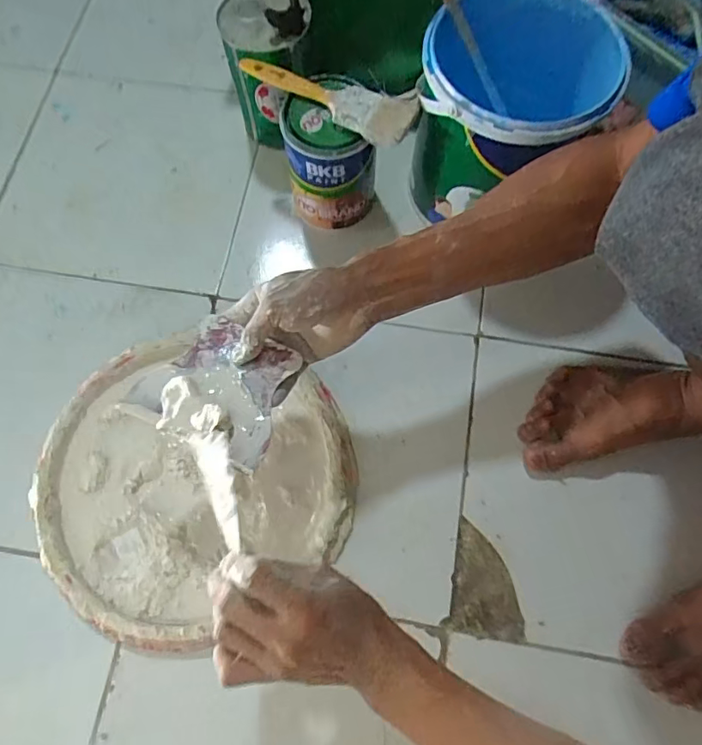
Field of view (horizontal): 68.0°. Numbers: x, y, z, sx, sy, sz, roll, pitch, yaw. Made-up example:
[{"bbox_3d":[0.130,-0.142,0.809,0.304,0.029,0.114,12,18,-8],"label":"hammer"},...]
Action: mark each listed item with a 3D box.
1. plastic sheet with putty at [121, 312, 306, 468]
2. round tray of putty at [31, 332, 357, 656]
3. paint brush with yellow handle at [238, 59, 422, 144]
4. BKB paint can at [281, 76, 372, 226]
[{"bbox_3d":[-0.106,0.007,0.415,0.115,0.027,0.099,23,73,8],"label":"plastic sheet with putty"},{"bbox_3d":[-0.158,0.097,0.526,0.303,0.025,0.280,0,71,1],"label":"round tray of putty"},{"bbox_3d":[-0.023,-0.282,0.526,0.181,0.018,0.059,25,73,8],"label":"paint brush with yellow handle"},{"bbox_3d":[-0.027,-0.239,0.584,0.094,0.134,0.094,0,71,1],"label":"BKB paint can"}]

